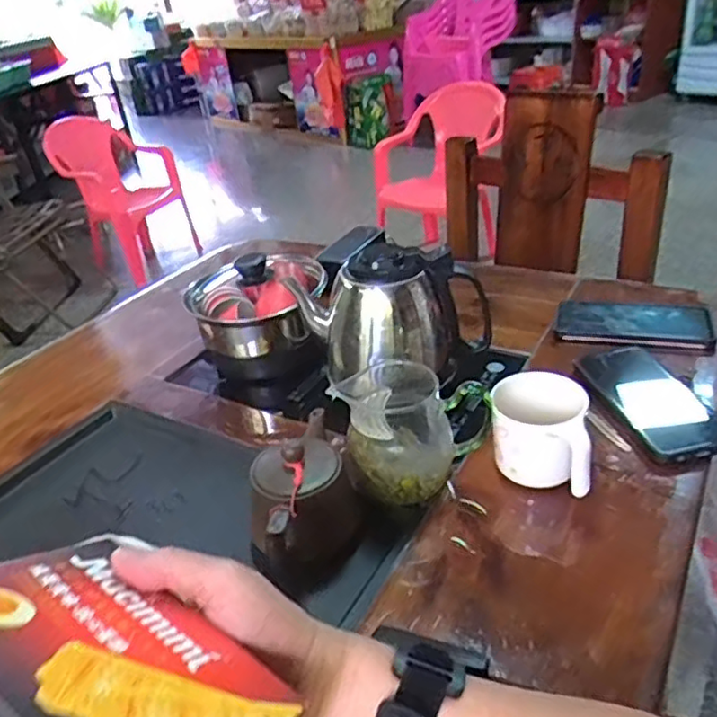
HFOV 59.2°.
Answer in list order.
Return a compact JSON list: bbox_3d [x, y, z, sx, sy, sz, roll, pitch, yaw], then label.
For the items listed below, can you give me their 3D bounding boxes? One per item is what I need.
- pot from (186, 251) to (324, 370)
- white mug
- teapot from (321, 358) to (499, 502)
[{"bbox_3d":[-0.109,-0.061,0.730,0.148,0.116,0.130,4,33,17],"label":"pot"},{"bbox_3d":[0.146,0.061,0.514,0.073,0.065,0.082,2,32,14],"label":"white mug"},{"bbox_3d":[0.043,0.058,0.527,0.105,0.091,0.086,-16,33,-16],"label":"teapot"}]

